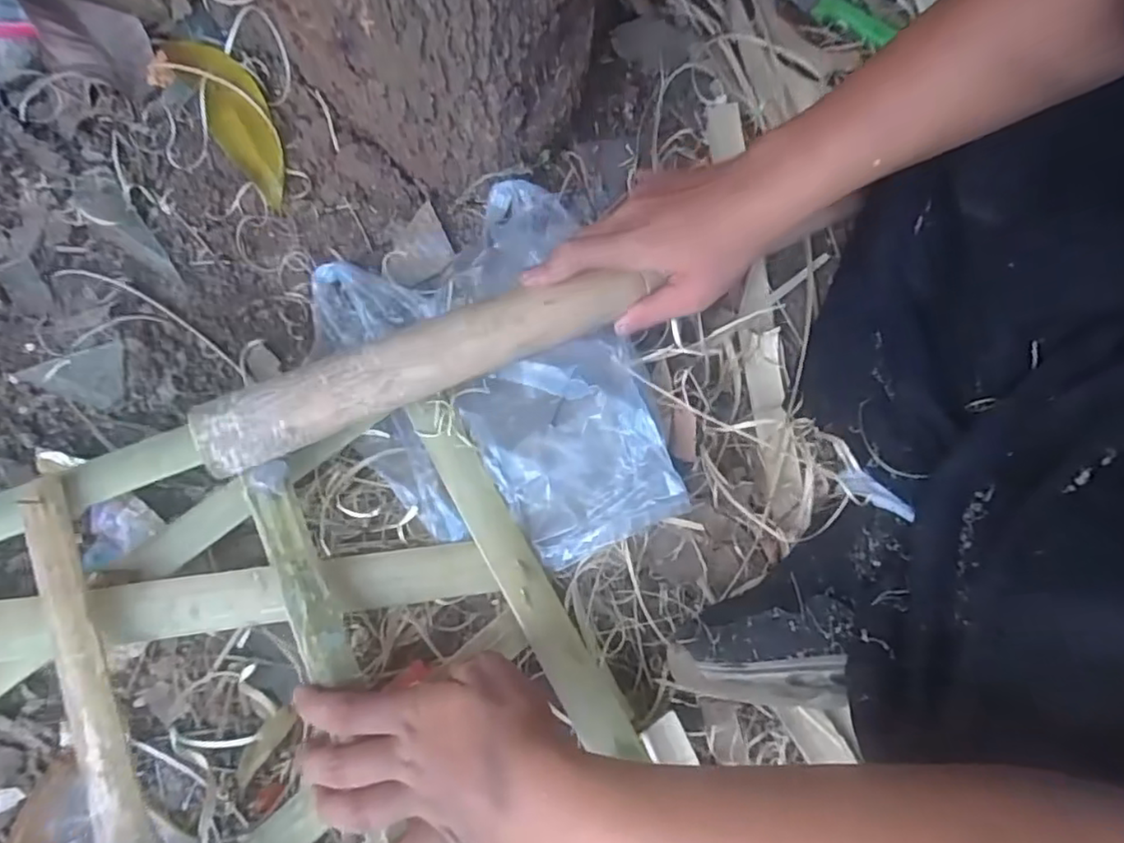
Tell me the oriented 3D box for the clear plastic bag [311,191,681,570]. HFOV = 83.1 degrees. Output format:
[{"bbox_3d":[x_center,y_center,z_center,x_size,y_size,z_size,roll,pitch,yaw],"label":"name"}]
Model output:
[{"bbox_3d":[-0.049,-0.029,0.414,0.179,0.026,0.254,-21,74,-8],"label":"clear plastic bag"}]

